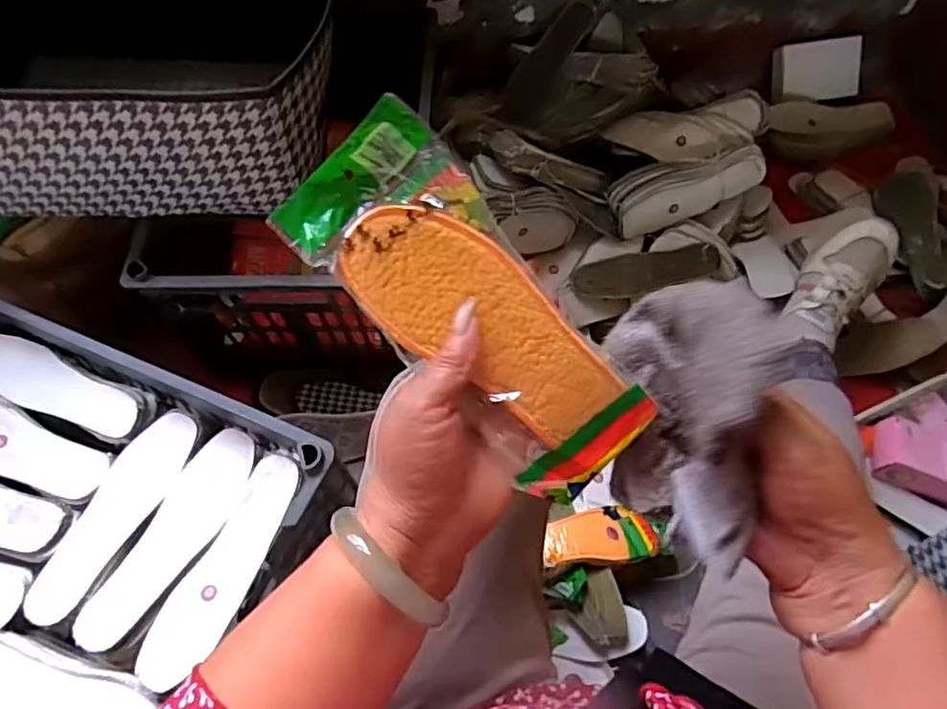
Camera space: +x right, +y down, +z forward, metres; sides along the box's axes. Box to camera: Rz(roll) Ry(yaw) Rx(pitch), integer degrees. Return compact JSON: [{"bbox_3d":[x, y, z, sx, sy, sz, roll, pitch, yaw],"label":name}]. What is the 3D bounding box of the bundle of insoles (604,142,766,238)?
[{"bbox_3d":[0.319,-0.251,0.930,0.230,0.056,0.090,-17,100,-3],"label":"bundle of insoles"}]

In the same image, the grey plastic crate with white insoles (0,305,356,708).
[{"bbox_3d":[-0.422,0.174,0.626,0.465,0.148,0.337,21,67,12],"label":"grey plastic crate with white insoles"}]

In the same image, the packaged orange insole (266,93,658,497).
[{"bbox_3d":[0.003,-0.021,0.307,0.084,0.020,0.208,-44,96,3],"label":"packaged orange insole"}]

